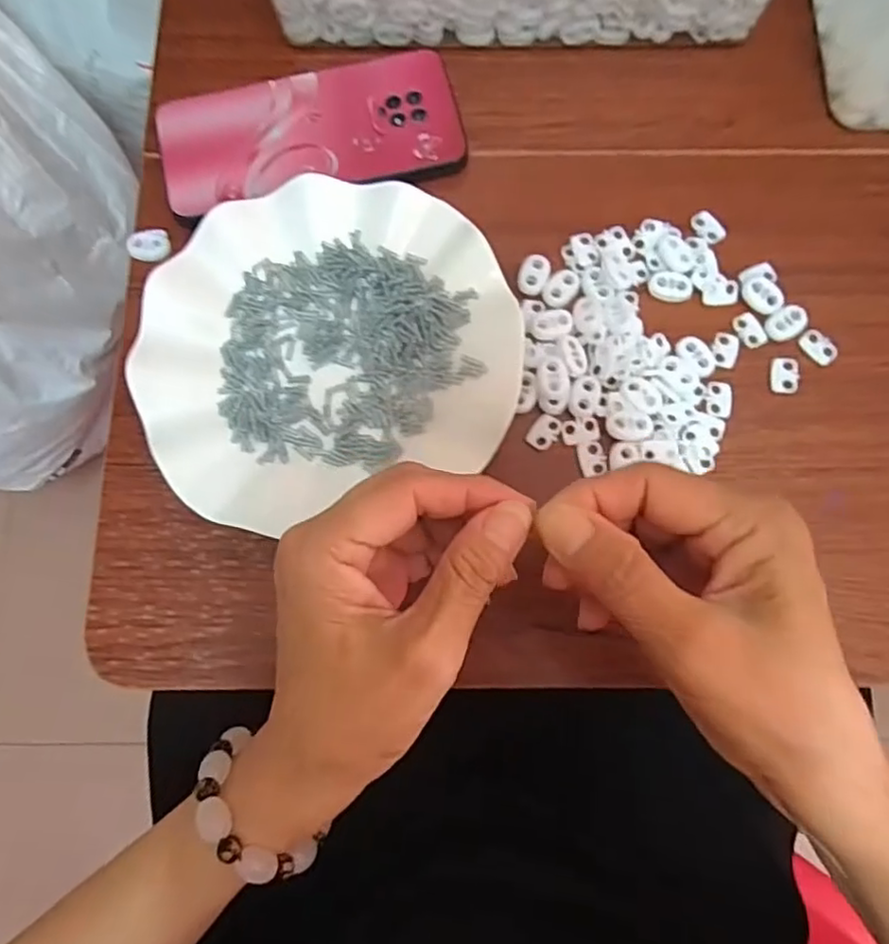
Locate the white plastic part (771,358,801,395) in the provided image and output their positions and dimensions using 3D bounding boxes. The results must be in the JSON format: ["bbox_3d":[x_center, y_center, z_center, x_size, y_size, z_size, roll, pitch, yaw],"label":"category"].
[{"bbox_3d":[0.176,-0.050,0.332,0.014,0.004,0.020,9,78,2],"label":"white plastic part"}]

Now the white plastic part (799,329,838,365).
[{"bbox_3d":[0.196,-0.065,0.335,0.012,0.004,0.021,-42,81,-8],"label":"white plastic part"}]

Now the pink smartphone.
[{"bbox_3d":[-0.073,-0.186,0.358,0.162,0.016,0.077,-12,78,-2],"label":"pink smartphone"}]

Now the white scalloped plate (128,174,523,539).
[{"bbox_3d":[-0.059,-0.065,0.326,0.180,0.023,0.162,-20,78,-4],"label":"white scalloped plate"}]

